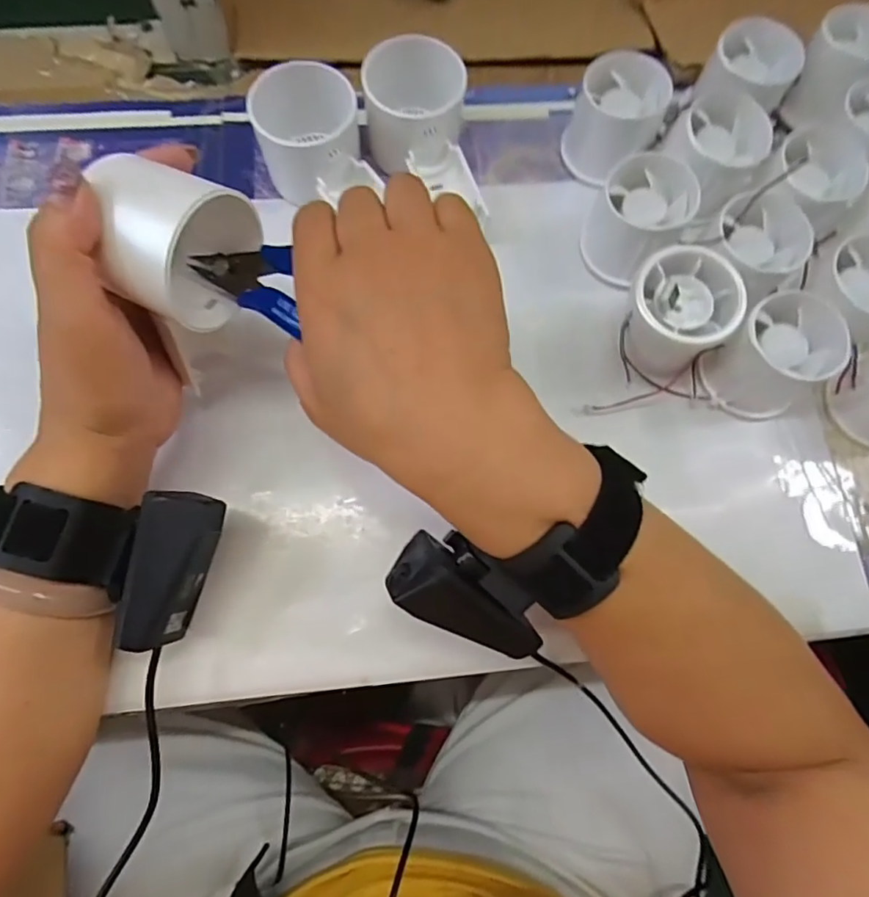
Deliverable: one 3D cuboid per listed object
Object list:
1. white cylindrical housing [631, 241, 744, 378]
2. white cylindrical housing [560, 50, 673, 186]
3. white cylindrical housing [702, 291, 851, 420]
[{"bbox_3d":[0.132,-0.076,0.307,0.054,0.041,0.054,1,74,-2],"label":"white cylindrical housing"},{"bbox_3d":[0.111,-0.201,0.349,0.053,0.053,0.051,1,74,-2],"label":"white cylindrical housing"},{"bbox_3d":[0.185,-0.049,0.306,0.050,0.048,0.052,1,74,-2],"label":"white cylindrical housing"}]

